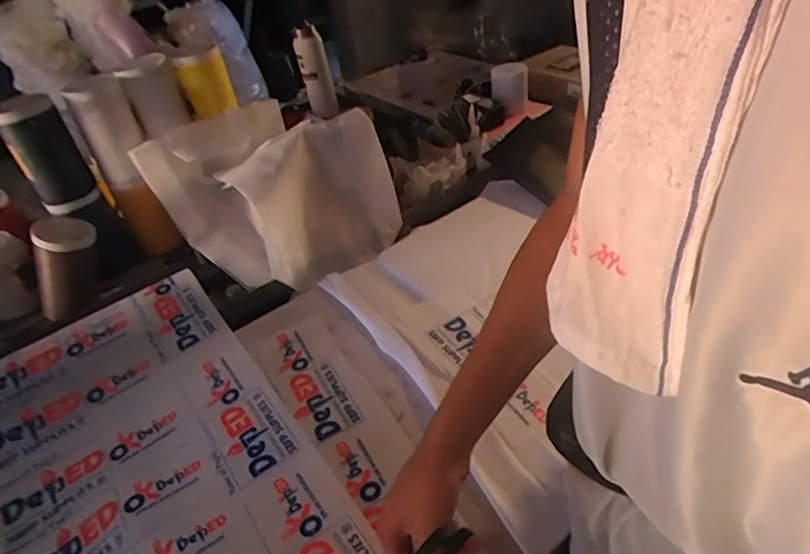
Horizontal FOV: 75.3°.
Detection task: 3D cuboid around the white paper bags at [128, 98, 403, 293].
[{"bbox_3d":[-0.241,-0.165,0.989,0.343,0.205,0.306,20,48,28],"label":"white paper bags"}]

